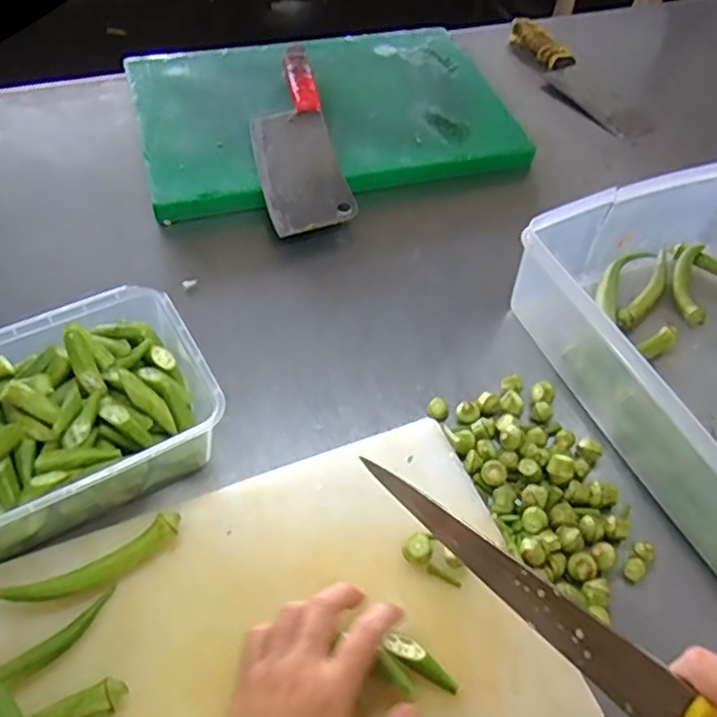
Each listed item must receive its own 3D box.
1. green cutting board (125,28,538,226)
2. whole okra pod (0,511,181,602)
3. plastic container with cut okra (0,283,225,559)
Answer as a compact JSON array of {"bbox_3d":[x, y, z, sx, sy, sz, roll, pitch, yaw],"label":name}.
[{"bbox_3d":[-0.042,-0.298,0.804,0.443,0.039,0.322,-15,55,-14],"label":"green cutting board"},{"bbox_3d":[-0.183,0.141,0.449,0.126,0.025,0.031,-19,56,-17],"label":"whole okra pod"},{"bbox_3d":[-0.239,0.052,0.487,0.253,0.066,0.160,-25,60,-22],"label":"plastic container with cut okra"}]

